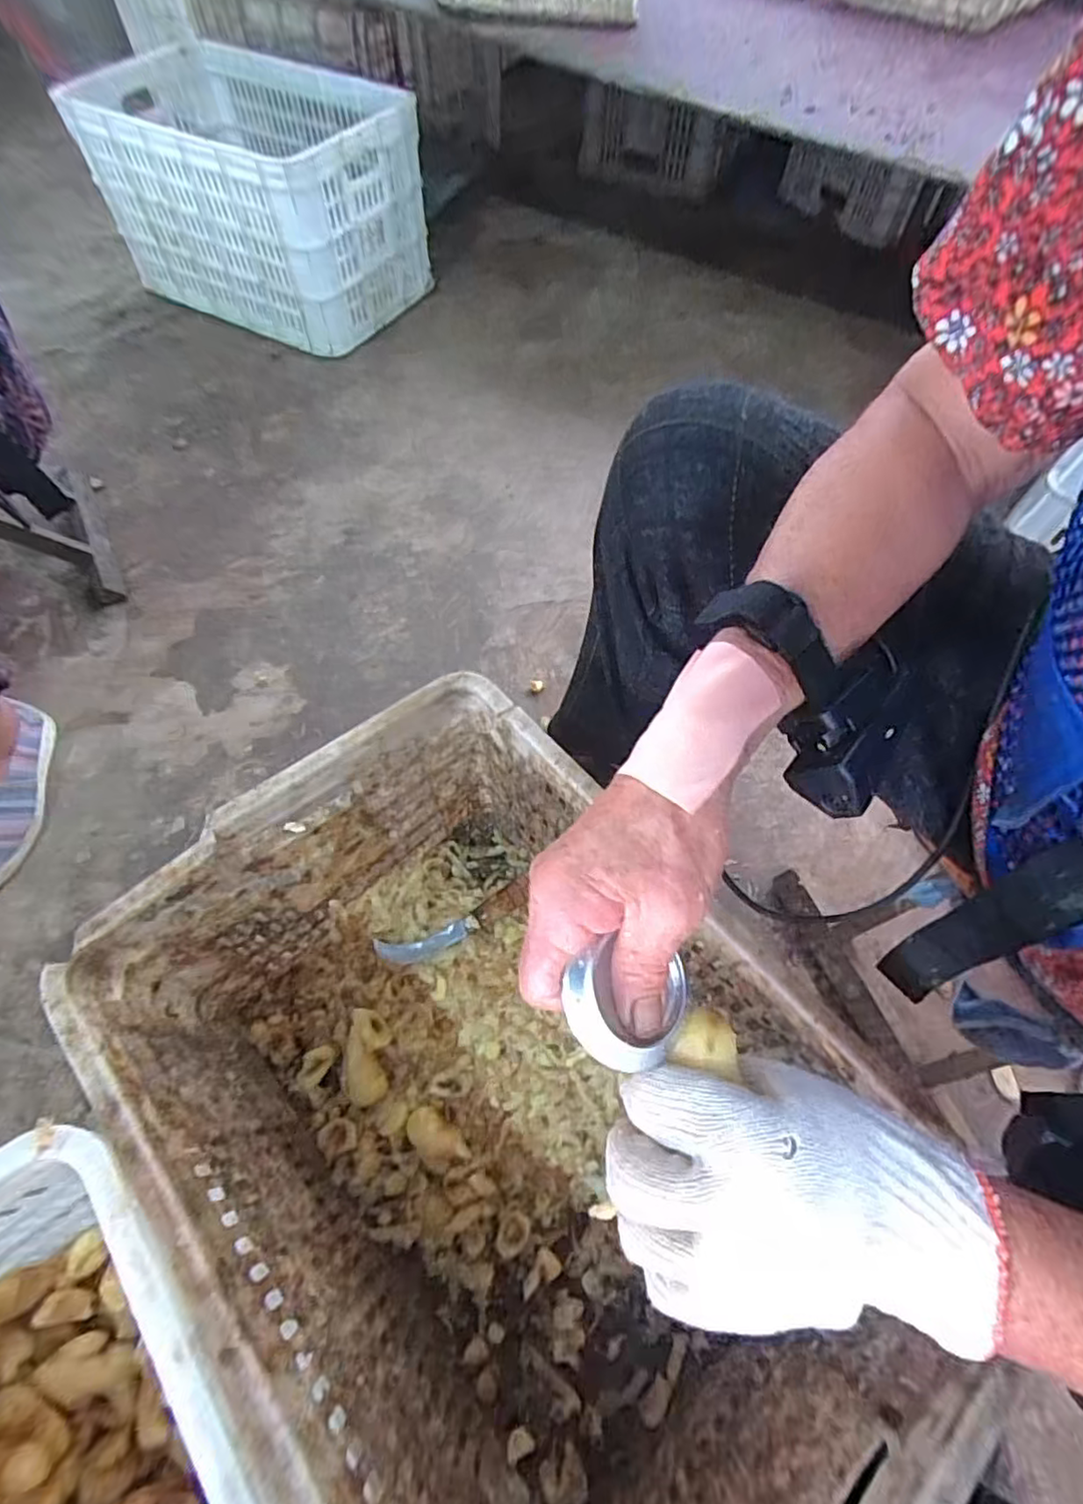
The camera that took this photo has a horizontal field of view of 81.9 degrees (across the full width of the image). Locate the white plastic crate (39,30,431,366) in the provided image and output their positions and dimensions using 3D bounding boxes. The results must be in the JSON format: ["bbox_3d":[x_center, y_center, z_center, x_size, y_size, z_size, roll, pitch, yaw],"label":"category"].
[{"bbox_3d":[-0.526,-1.035,1.174,0.527,0.302,0.379,22,62,10],"label":"white plastic crate"}]

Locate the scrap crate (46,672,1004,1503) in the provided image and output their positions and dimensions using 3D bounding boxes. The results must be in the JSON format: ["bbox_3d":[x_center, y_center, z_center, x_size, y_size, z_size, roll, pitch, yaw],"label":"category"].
[{"bbox_3d":[-0.029,0.265,0.474,0.346,0.289,0.507,-37,68,-21],"label":"scrap crate"}]

